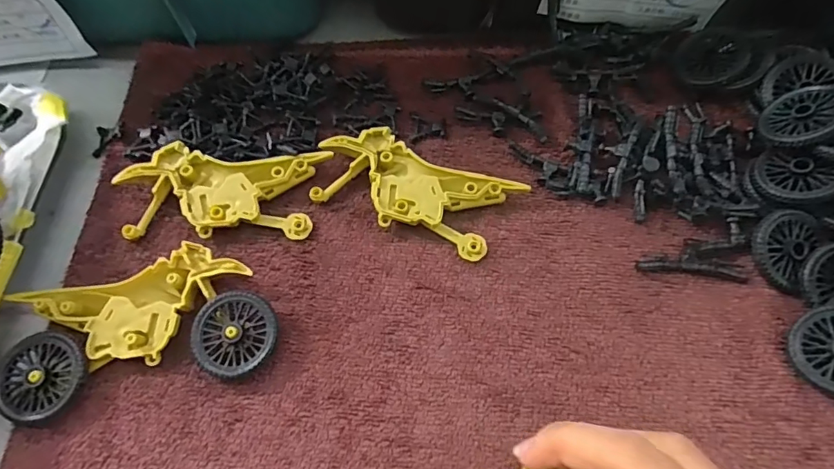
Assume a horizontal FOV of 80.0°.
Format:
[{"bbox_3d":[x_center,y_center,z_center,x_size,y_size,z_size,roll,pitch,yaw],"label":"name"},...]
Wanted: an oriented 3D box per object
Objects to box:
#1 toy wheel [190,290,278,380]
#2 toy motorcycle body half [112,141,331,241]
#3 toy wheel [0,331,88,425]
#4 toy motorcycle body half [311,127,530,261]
[{"bbox_3d":[-0.082,0.045,0.225,0.036,0.013,0.037,0,64,0],"label":"toy wheel"},{"bbox_3d":[-0.099,-0.022,0.257,0.098,0.012,0.047,0,64,0],"label":"toy motorcycle body half"},{"bbox_3d":[-0.164,0.062,0.218,0.034,0.010,0.035,0,64,0],"label":"toy wheel"},{"bbox_3d":[-0.003,-0.024,0.258,0.100,0.010,0.047,22,66,11],"label":"toy motorcycle body half"}]

